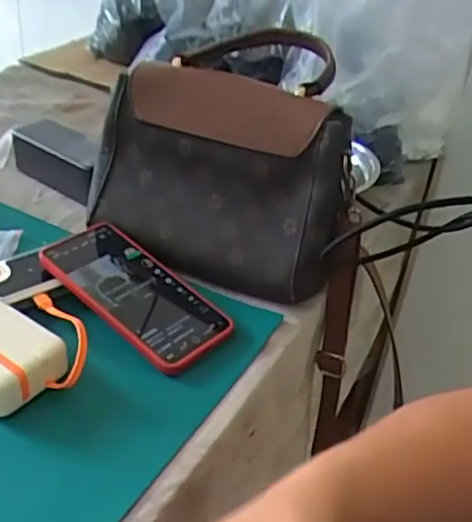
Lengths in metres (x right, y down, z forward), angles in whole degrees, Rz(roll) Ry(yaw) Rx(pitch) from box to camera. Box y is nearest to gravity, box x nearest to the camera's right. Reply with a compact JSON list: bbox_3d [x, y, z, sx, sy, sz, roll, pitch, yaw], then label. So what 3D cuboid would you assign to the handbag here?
[{"bbox_3d":[-0.010,-0.083,0.552,0.214,0.181,0.101,17,36,16],"label":"handbag"}]

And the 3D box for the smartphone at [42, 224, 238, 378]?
[{"bbox_3d":[-0.082,0.022,0.525,0.157,0.010,0.076,39,50,22],"label":"smartphone"}]

